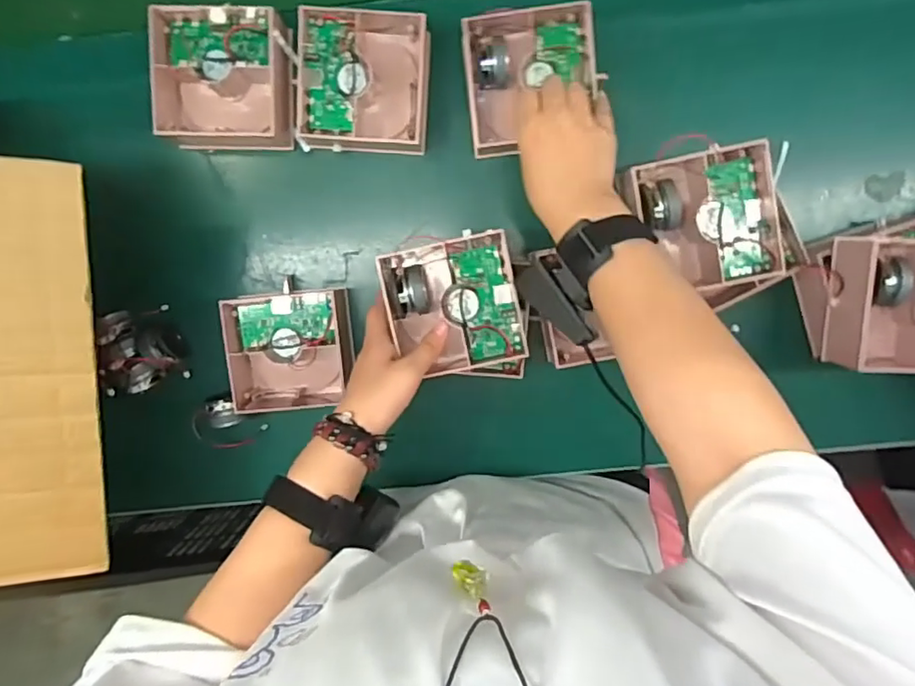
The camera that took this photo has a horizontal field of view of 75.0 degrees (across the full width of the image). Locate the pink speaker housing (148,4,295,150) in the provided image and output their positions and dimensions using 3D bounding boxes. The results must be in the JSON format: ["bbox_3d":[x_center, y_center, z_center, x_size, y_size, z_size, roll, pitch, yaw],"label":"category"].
[{"bbox_3d":[-0.194,-0.221,0.503,0.111,0.056,0.108,3,98,1],"label":"pink speaker housing"}]

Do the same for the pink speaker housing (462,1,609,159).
[{"bbox_3d":[0.060,-0.213,0.489,0.104,0.042,0.103,-9,98,3],"label":"pink speaker housing"}]

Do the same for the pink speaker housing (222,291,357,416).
[{"bbox_3d":[-0.150,0.006,0.541,0.110,0.048,0.110,-2,98,2],"label":"pink speaker housing"}]

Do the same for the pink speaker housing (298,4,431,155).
[{"bbox_3d":[-0.078,-0.218,0.503,0.103,0.051,0.108,4,98,1],"label":"pink speaker housing"}]

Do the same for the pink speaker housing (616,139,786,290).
[{"bbox_3d":[0.188,-0.094,0.466,0.108,0.046,0.104,-16,97,4],"label":"pink speaker housing"}]

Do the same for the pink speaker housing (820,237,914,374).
[{"bbox_3d":[0.351,-0.029,0.468,0.120,0.050,0.105,1,98,2],"label":"pink speaker housing"}]

